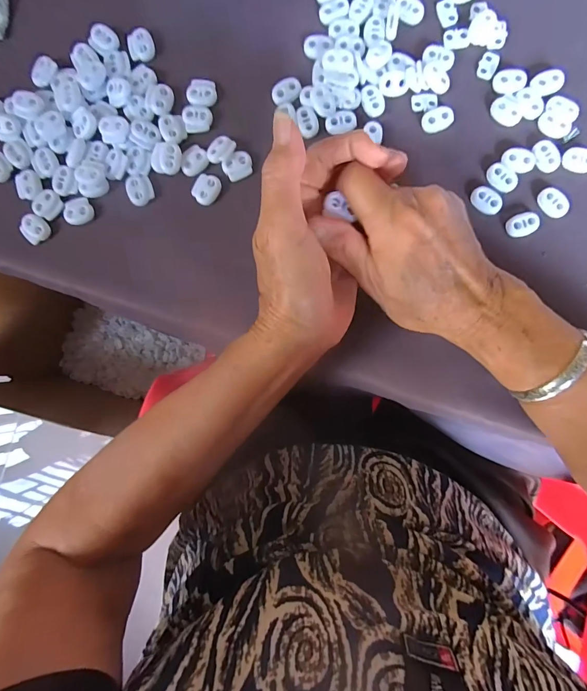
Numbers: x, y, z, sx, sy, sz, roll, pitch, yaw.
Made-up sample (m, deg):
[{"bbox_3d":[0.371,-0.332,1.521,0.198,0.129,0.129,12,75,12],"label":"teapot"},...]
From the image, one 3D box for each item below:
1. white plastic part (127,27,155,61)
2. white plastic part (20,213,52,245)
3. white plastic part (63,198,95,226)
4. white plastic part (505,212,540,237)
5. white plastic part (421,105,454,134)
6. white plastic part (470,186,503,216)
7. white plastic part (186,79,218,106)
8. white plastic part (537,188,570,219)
[{"bbox_3d":[-0.116,-0.228,0.278,0.019,0.004,0.023,-12,90,3],"label":"white plastic part"},{"bbox_3d":[-0.200,-0.091,0.284,0.019,0.007,0.020,0,90,3],"label":"white plastic part"},{"bbox_3d":[-0.165,-0.104,0.281,0.021,0.004,0.021,-15,90,3],"label":"white plastic part"},{"bbox_3d":[0.165,-0.087,0.264,0.021,0.005,0.016,-15,90,3],"label":"white plastic part"},{"bbox_3d":[0.105,-0.165,0.268,0.022,0.004,0.016,-18,89,3],"label":"white plastic part"},{"bbox_3d":[0.140,-0.105,0.265,0.023,0.005,0.016,40,92,2],"label":"white plastic part"},{"bbox_3d":[-0.069,-0.190,0.276,0.022,0.004,0.020,2,91,3],"label":"white plastic part"},{"bbox_3d":[0.185,-0.101,0.263,0.023,0.005,0.015,43,93,2],"label":"white plastic part"}]

